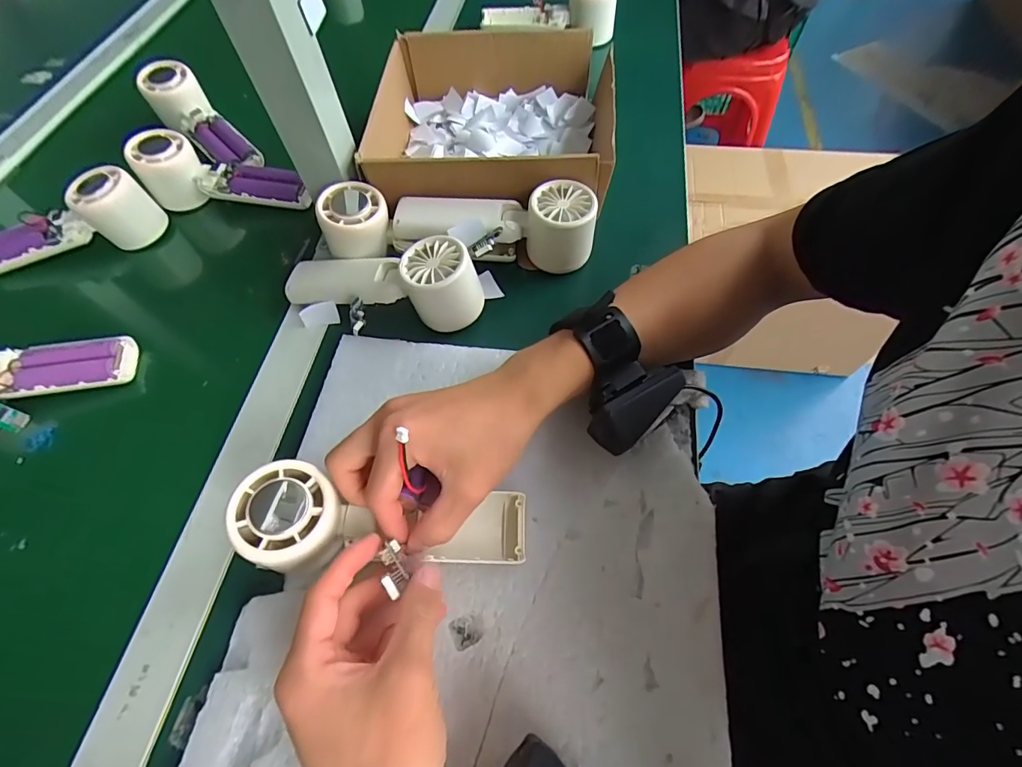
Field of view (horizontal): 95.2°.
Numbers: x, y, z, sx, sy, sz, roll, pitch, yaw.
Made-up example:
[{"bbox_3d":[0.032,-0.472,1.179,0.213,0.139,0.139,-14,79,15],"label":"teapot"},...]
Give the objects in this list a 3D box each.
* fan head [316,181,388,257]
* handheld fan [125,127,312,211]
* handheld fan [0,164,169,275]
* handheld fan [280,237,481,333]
[{"bbox_3d":[-0.131,-0.137,0.391,0.058,0.034,0.055,-15,61,-5],"label":"fan head"},{"bbox_3d":[-0.282,-0.203,0.454,0.159,0.053,0.054,11,62,9],"label":"handheld fan"},{"bbox_3d":[-0.416,-0.151,0.434,0.147,0.046,0.046,-18,61,-7],"label":"handheld fan"},{"bbox_3d":[-0.106,-0.082,0.369,0.165,0.050,0.055,6,61,7],"label":"handheld fan"}]

